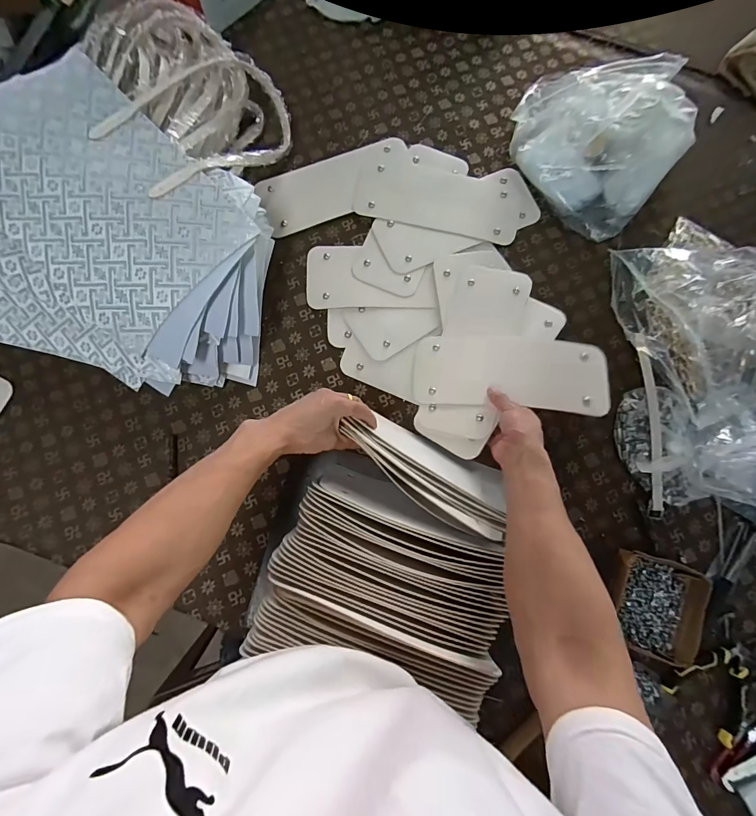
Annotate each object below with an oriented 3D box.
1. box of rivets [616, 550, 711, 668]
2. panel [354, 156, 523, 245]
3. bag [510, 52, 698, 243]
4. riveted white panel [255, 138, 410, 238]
[{"bbox_3d":[0.423,0.304,0.588,0.132,0.036,0.142,18,82,3],"label":"box of rivets"},{"bbox_3d":[0.109,-0.383,0.701,0.298,0.009,0.119,12,82,2],"label":"panel"},{"bbox_3d":[0.376,-0.480,0.665,0.292,0.111,0.245,36,84,5],"label":"bag"},{"bbox_3d":[-0.075,-0.414,0.707,0.281,0.011,0.126,-19,82,-3],"label":"riveted white panel"}]

